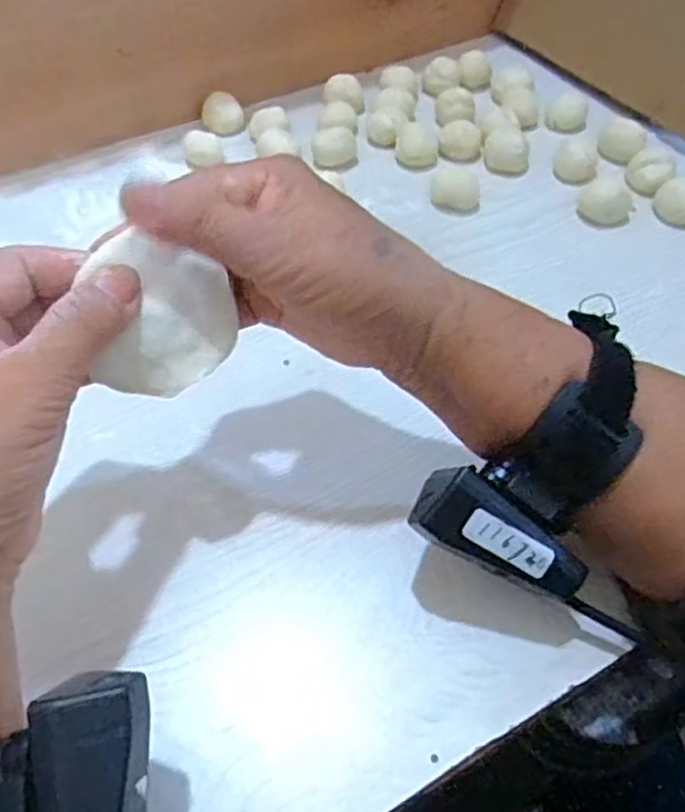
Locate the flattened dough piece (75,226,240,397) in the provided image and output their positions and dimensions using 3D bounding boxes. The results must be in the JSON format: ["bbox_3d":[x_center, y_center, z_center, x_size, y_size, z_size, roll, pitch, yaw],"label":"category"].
[{"bbox_3d":[-0.071,-0.033,0.272,0.061,0.007,0.057,-3,97,-24],"label":"flattened dough piece"}]

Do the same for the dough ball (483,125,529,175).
[{"bbox_3d":[0.117,-0.181,0.502,0.028,0.023,0.025,0,56,-1],"label":"dough ball"}]

